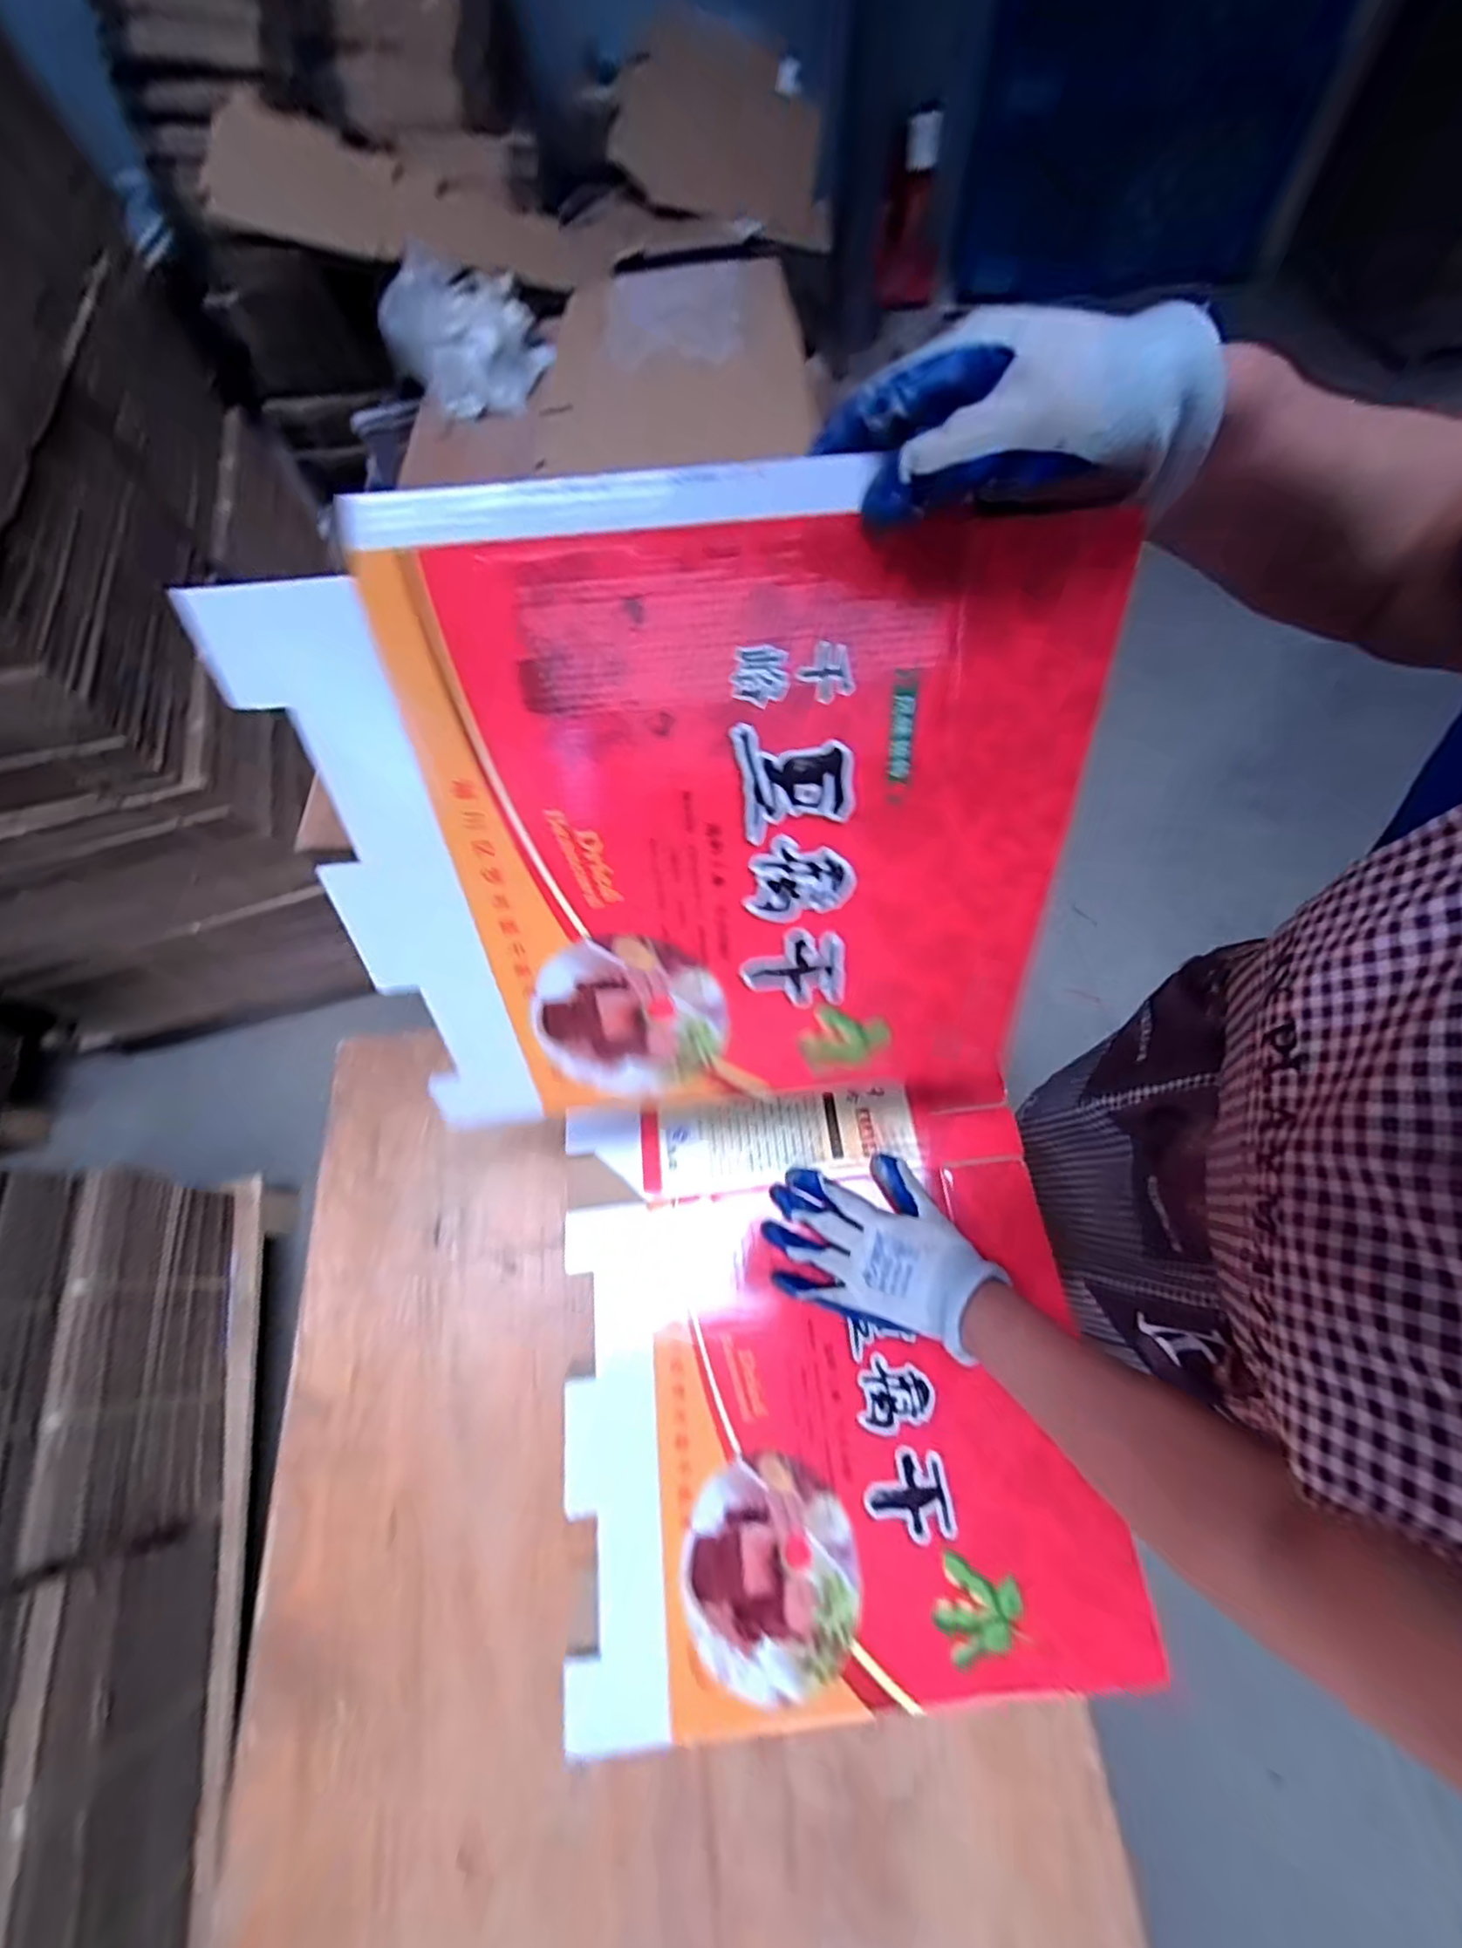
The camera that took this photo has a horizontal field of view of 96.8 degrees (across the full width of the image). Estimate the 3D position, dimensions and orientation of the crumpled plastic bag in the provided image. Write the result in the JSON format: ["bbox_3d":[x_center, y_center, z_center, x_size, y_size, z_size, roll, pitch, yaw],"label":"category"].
[{"bbox_3d":[-0.421,-1.073,1.075,0.175,0.169,0.248,29,71,14],"label":"crumpled plastic bag"}]

